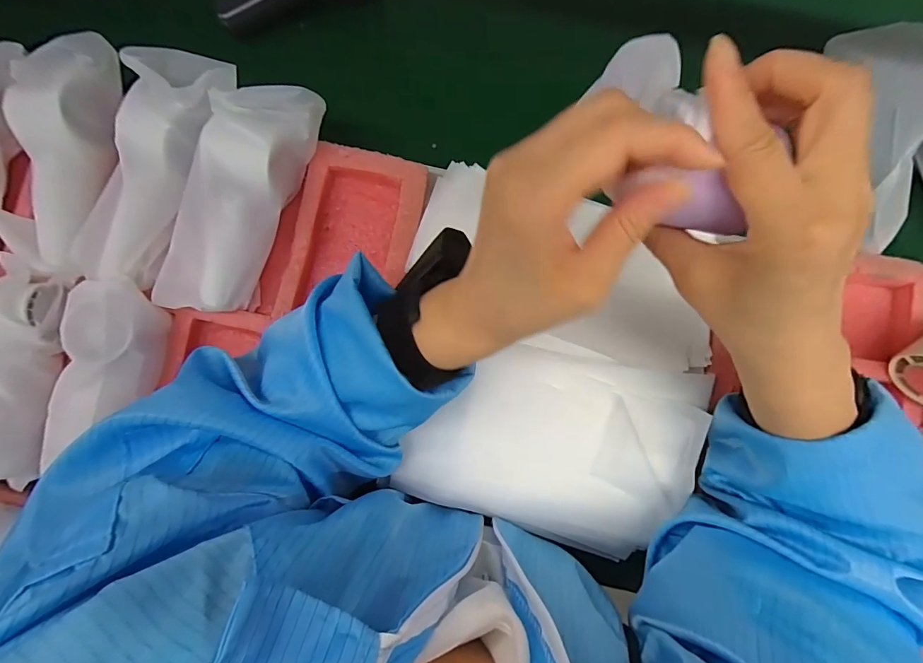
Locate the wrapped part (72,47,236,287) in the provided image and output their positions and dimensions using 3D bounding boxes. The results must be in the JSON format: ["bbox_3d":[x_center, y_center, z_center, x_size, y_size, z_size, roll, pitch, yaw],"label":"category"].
[{"bbox_3d":[-0.247,-0.130,0.328,0.075,0.047,0.193,21,87,2],"label":"wrapped part"}]

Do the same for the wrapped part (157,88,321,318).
[{"bbox_3d":[-0.175,-0.102,0.331,0.074,0.052,0.186,18,87,2],"label":"wrapped part"}]

